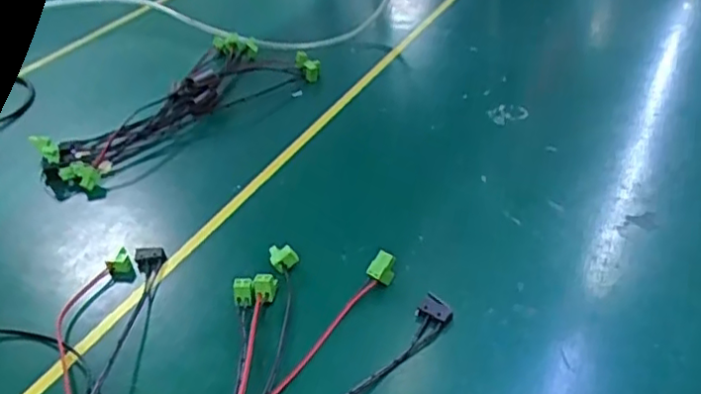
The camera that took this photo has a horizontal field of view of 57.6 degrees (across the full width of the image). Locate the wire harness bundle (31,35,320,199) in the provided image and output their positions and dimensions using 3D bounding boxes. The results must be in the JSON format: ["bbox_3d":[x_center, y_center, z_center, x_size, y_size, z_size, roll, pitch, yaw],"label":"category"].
[{"bbox_3d":[-0.183,-0.100,0.646,0.291,0.032,0.160,-32,42,-31],"label":"wire harness bundle"}]

